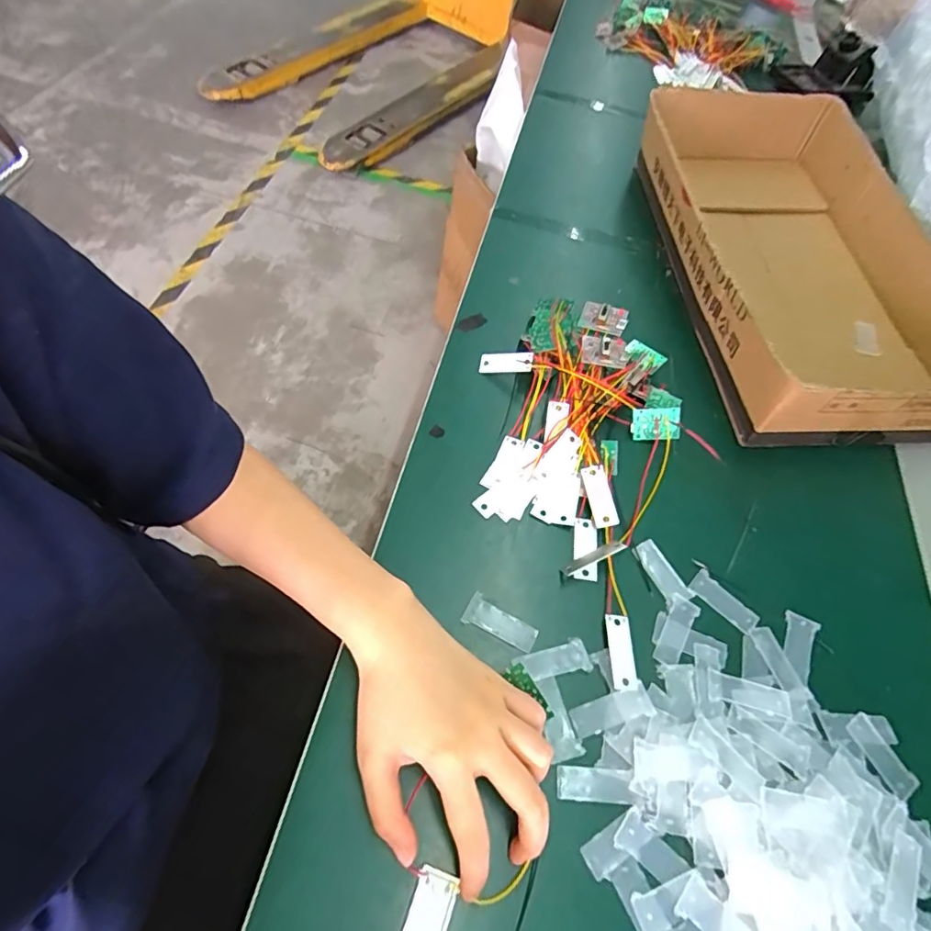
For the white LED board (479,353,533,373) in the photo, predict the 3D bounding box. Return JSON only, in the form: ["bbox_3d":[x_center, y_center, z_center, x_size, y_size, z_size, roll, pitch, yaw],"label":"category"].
[{"bbox_3d":[0.033,-0.086,0.462,0.047,0.005,0.017,3,99,24],"label":"white LED board"}]

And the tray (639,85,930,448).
[{"bbox_3d":[0.321,-0.226,0.551,0.227,0.076,0.458,0,58,-5],"label":"tray"}]

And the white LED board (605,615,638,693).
[{"bbox_3d":[0.099,0.118,0.349,0.014,0.004,0.046,3,58,-3],"label":"white LED board"}]

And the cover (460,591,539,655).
[{"bbox_3d":[0.023,0.101,0.357,0.048,0.004,0.020,24,59,10],"label":"cover"}]

